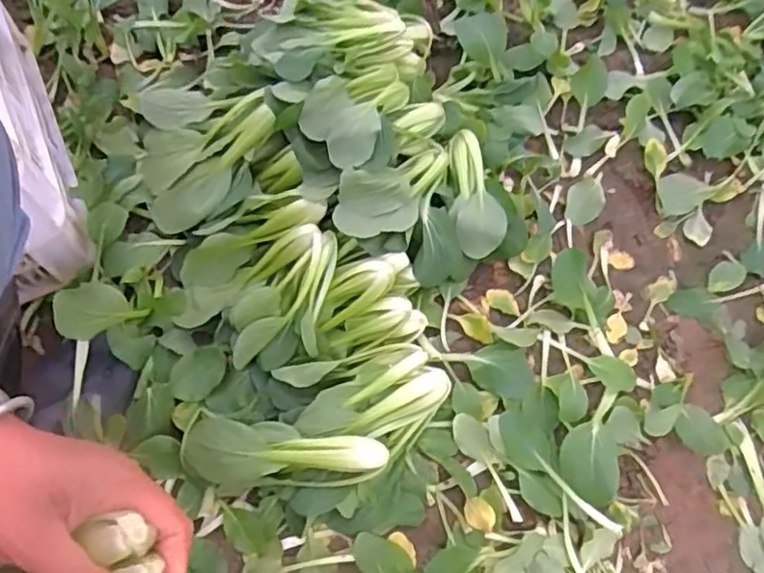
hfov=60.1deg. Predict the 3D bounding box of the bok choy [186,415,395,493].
[{"bbox_3d":[-0.099,0.175,0.671,0.200,0.053,0.064,6,68,1],"label":"bok choy"}]

